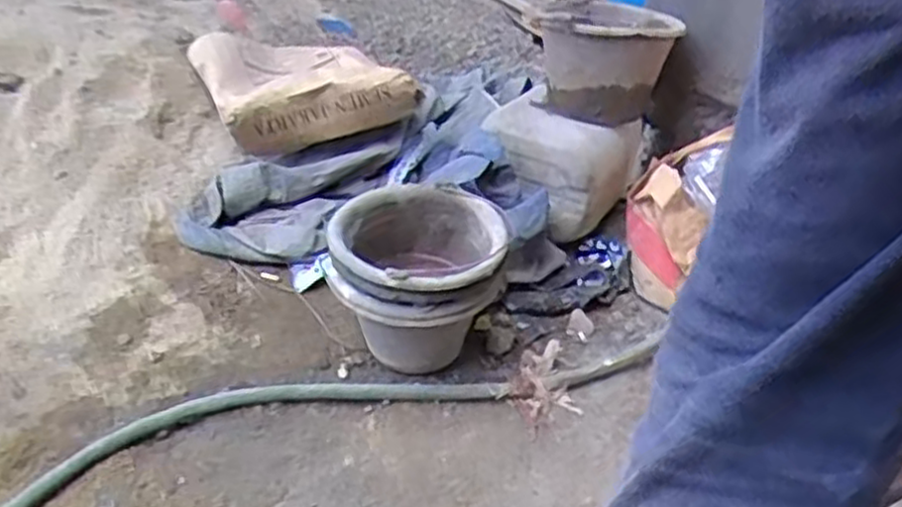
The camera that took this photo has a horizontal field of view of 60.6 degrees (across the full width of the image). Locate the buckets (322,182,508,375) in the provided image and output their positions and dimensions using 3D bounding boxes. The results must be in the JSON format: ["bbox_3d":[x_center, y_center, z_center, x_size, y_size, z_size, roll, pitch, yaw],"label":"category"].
[{"bbox_3d":[-0.058,0.053,1.202,0.251,0.242,0.226,3,39,-5],"label":"buckets"}]

